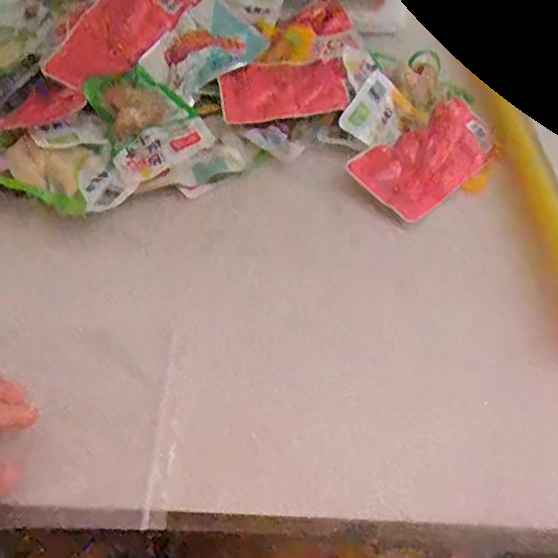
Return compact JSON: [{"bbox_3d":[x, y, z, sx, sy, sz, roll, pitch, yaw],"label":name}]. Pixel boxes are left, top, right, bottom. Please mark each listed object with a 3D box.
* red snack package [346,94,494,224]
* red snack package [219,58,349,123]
[{"bbox_3d":[0.129,-0.103,0.506,0.122,0.007,0.073,-36,73,-13],"label":"red snack package"},{"bbox_3d":[0.005,-0.174,0.538,0.113,0.007,0.060,-7,72,-8],"label":"red snack package"}]

